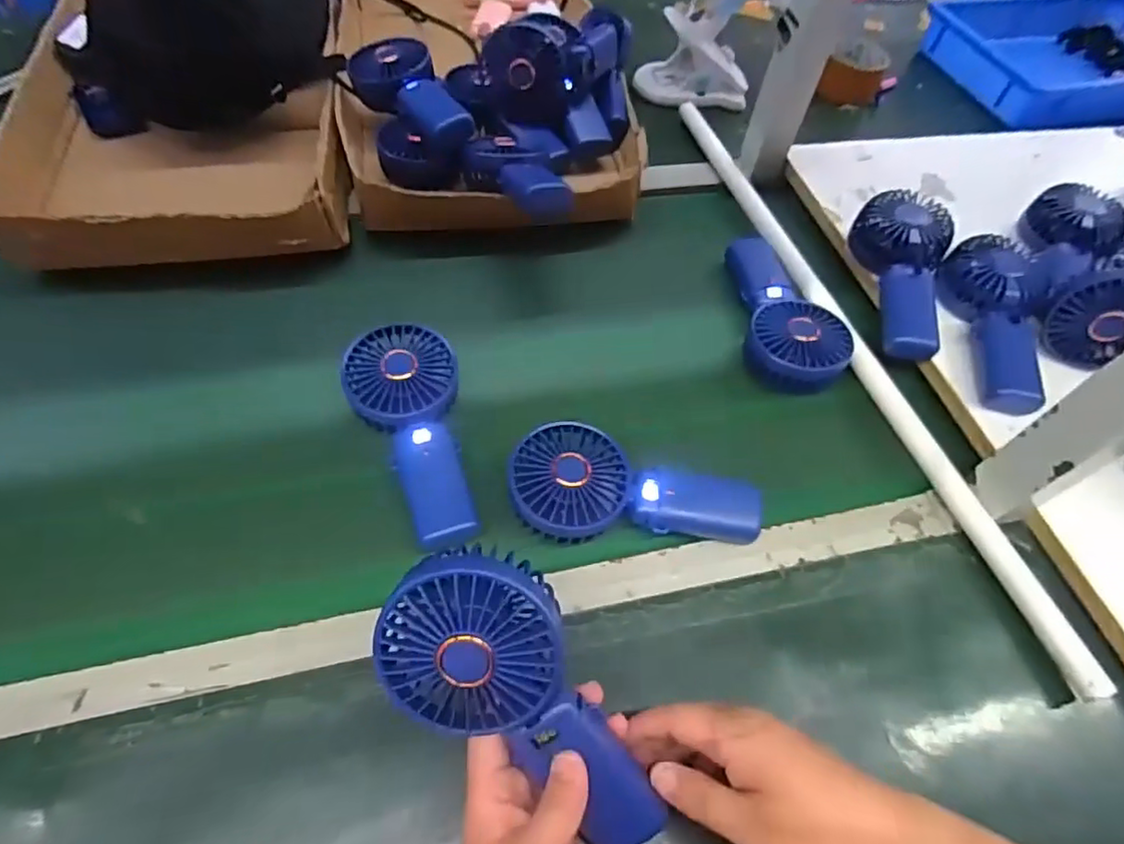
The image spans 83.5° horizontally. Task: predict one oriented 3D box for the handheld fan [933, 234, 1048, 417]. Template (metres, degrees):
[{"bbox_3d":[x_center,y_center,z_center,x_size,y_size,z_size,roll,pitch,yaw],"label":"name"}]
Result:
[{"bbox_3d":[0.380,-0.091,0.554,0.068,0.036,0.192,11,57,1],"label":"handheld fan"}]

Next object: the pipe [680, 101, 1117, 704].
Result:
[{"bbox_3d":[0.249,-0.097,0.578,0.020,0.018,0.675,-11,59,-13],"label":"pipe"}]

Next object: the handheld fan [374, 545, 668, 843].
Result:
[{"bbox_3d":[-0.024,0.143,0.315,0.086,0.042,0.178,-24,100,7],"label":"handheld fan"}]

